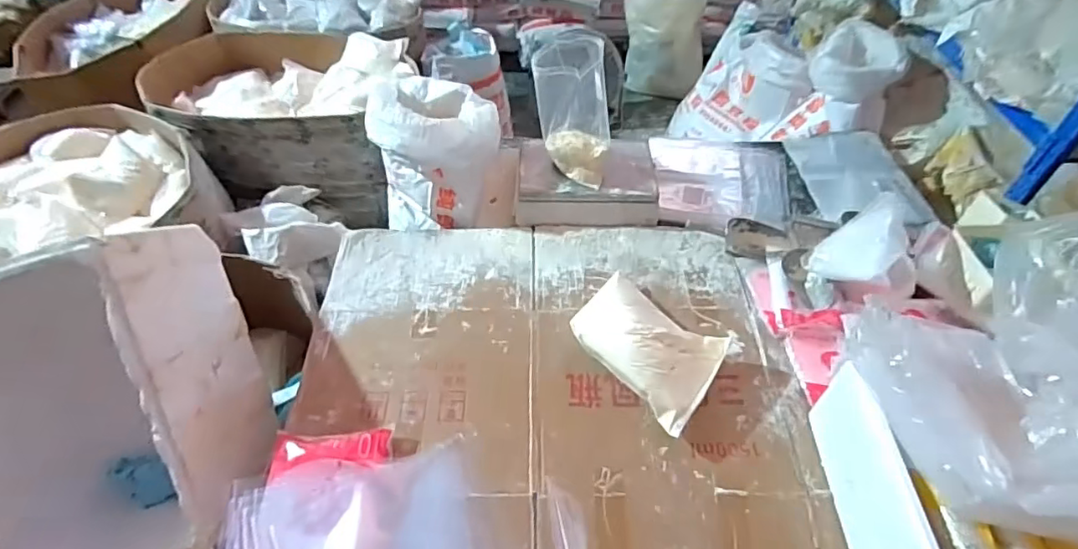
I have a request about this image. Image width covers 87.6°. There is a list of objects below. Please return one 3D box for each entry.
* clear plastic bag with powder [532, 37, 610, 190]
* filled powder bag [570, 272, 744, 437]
[{"bbox_3d":[0.077,-0.363,1.277,0.159,0.293,0.152,1,49,1],"label":"clear plastic bag with powder"},{"bbox_3d":[0.214,0.131,1.102,0.288,0.089,0.251,32,56,25],"label":"filled powder bag"}]

